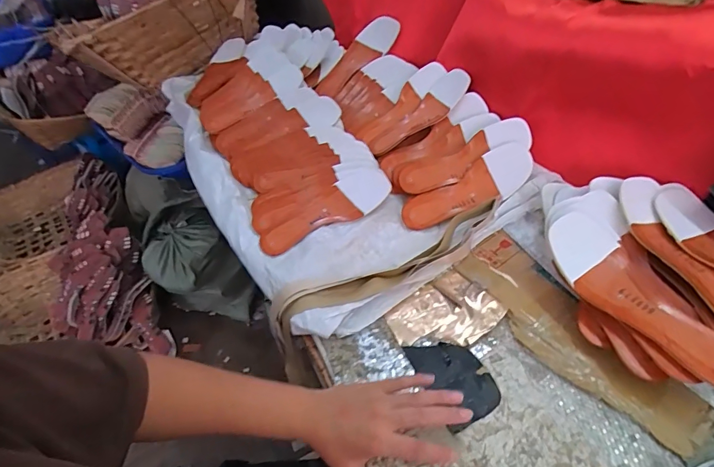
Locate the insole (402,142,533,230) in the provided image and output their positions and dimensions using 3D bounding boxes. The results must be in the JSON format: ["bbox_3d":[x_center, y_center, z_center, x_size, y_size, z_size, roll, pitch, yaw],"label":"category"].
[{"bbox_3d":[0.185,-0.070,0.661,0.227,0.019,0.076,-30,77,-2],"label":"insole"}]

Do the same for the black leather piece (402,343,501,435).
[{"bbox_3d":[0.118,0.174,0.487,0.075,0.006,0.110,-22,48,-11],"label":"black leather piece"}]

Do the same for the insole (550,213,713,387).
[{"bbox_3d":[0.317,0.069,0.459,0.080,0.029,0.232,-18,48,-10],"label":"insole"}]

